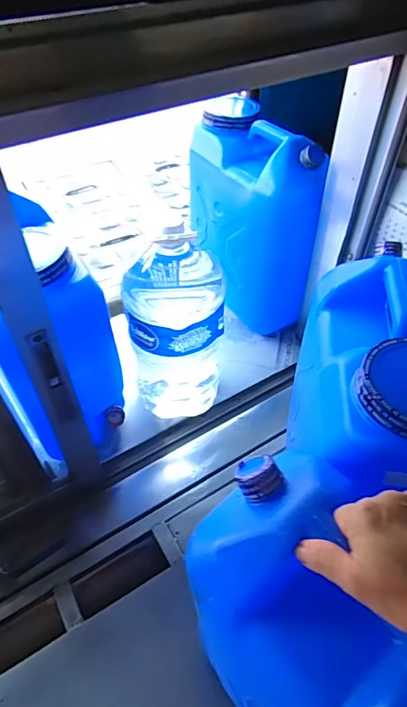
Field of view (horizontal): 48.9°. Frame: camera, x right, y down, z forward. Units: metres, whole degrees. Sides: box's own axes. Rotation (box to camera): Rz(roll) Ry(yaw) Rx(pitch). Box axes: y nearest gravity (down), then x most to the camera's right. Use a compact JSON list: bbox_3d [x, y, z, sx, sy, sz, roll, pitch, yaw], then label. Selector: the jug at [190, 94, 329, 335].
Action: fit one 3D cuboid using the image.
[{"bbox_3d":[0.096,-0.270,0.977,0.154,0.401,0.295,-22,51,-18],"label":"jug"}]

